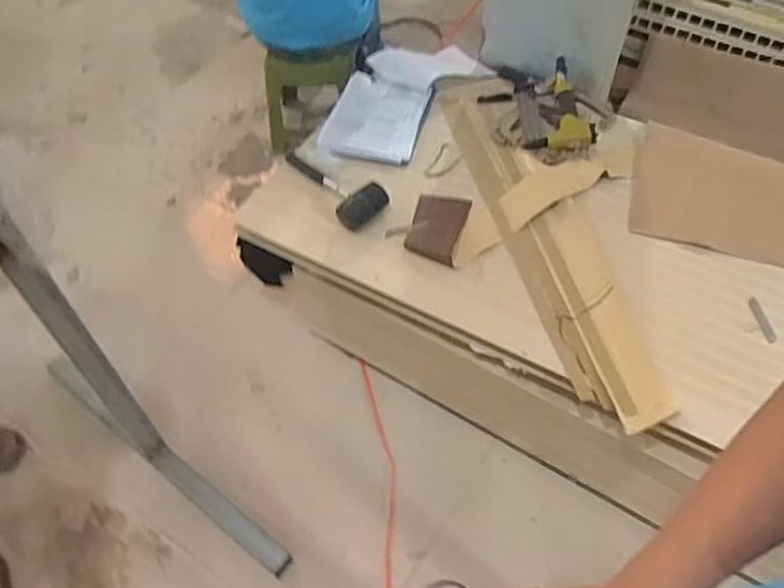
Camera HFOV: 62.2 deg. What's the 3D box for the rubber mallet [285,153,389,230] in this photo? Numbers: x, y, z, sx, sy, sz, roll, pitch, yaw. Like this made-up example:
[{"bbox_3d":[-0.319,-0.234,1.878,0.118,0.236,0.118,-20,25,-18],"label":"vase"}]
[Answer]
[{"bbox_3d":[-0.129,-0.255,1.453,0.114,0.061,0.284,-28,56,-17],"label":"rubber mallet"}]

